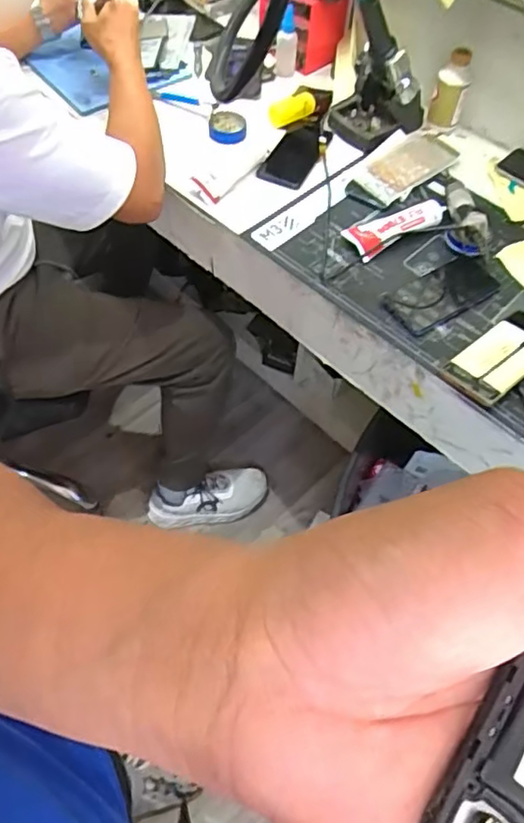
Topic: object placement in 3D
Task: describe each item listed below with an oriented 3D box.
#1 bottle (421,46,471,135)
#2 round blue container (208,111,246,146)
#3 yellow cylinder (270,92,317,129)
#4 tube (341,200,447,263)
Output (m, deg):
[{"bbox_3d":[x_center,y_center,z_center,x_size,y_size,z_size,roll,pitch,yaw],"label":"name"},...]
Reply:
[{"bbox_3d":[0.299,-0.506,0.948,0.054,0.113,0.037,15,58,6],"label":"bottle"},{"bbox_3d":[-0.056,-0.454,0.963,0.058,0.019,0.066,-1,58,-4],"label":"round blue container"},{"bbox_3d":[0.046,-0.503,0.996,0.084,0.037,0.033,-26,62,-18],"label":"yellow cylinder"},{"bbox_3d":[0.191,-0.257,0.842,0.144,0.031,0.067,-19,61,-15],"label":"tube"}]

